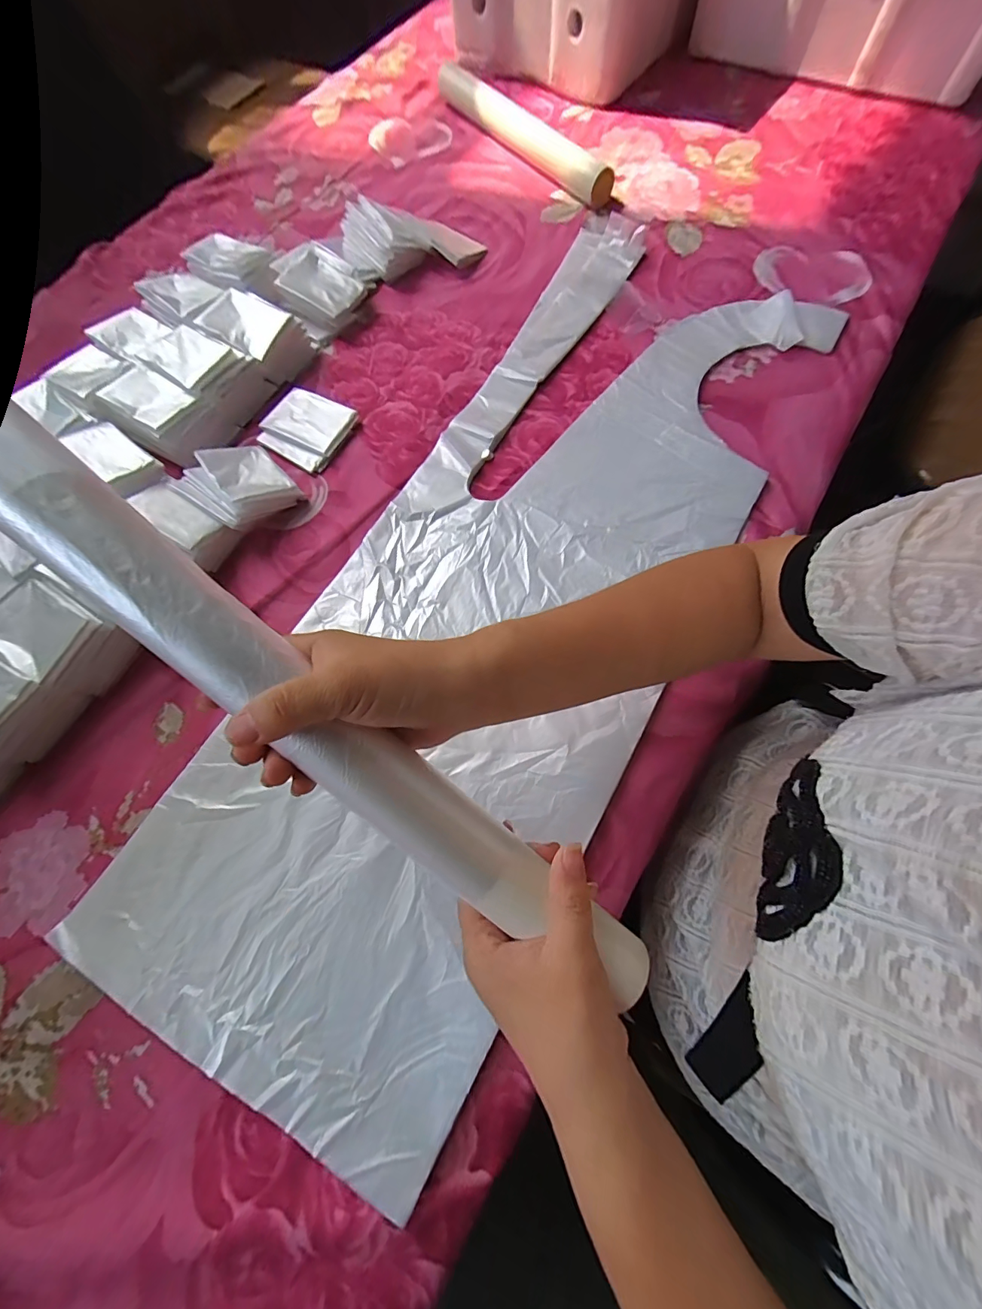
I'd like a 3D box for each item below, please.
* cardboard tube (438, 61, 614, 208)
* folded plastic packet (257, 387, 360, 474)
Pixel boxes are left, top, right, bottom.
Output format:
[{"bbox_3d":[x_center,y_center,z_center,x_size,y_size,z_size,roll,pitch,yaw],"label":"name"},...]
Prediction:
[{"bbox_3d":[0.035,-0.740,0.617,0.042,0.042,0.360,-39,75,-11],"label":"cardboard tube"},{"bbox_3d":[-0.197,-0.244,0.465,0.087,0.009,0.080,28,75,11],"label":"folded plastic packet"}]

